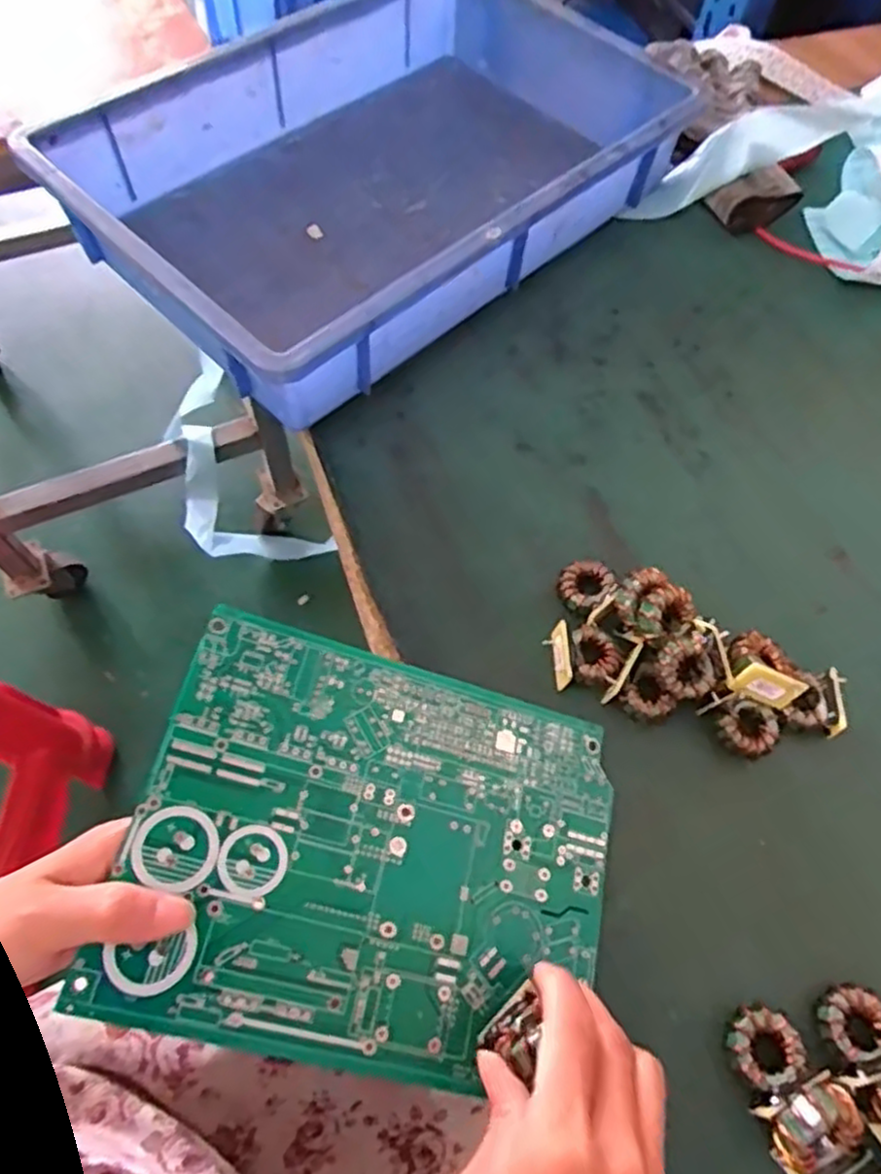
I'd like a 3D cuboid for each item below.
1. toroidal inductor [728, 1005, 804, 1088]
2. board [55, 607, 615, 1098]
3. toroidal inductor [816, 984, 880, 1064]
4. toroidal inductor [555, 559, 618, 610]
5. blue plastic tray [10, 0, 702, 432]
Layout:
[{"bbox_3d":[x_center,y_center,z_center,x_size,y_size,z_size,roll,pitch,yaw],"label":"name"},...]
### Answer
[{"bbox_3d":[0.148,0.211,0.328,0.031,0.015,0.029,1,63,-2],"label":"toroidal inductor"},{"bbox_3d":[-0.025,0.121,0.336,0.219,0.004,0.173,19,63,-11],"label":"board"},{"bbox_3d":[0.192,0.202,0.333,0.032,0.010,0.029,-6,63,-6],"label":"toroidal inductor"},{"bbox_3d":[0.086,0.001,0.427,0.031,0.017,0.033,1,63,-2],"label":"toroidal inductor"},{"bbox_3d":[-0.039,-0.315,0.545,0.274,0.093,0.435,42,68,17],"label":"blue plastic tray"}]

